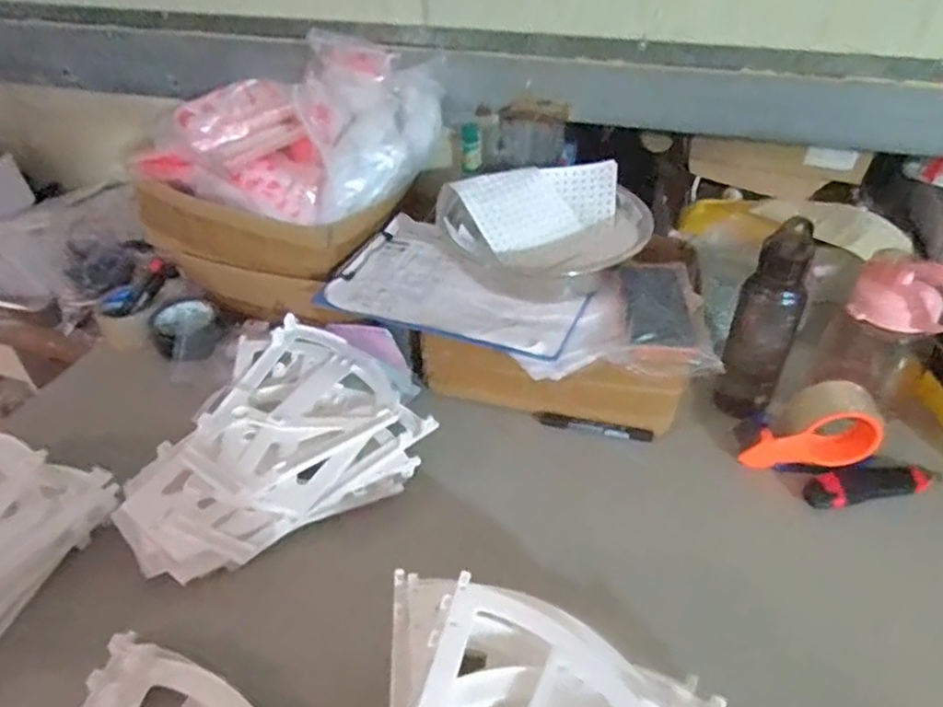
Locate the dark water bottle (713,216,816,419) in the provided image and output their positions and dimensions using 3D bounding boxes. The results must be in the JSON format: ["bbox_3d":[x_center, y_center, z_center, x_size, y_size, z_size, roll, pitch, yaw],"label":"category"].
[{"bbox_3d":[0.318,-0.027,0.719,0.073,0.239,0.066,10,29,15],"label":"dark water bottle"}]

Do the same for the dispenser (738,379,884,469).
[{"bbox_3d":[0.366,0.078,0.716,0.127,0.080,0.062,2,39,6],"label":"dispenser"}]

